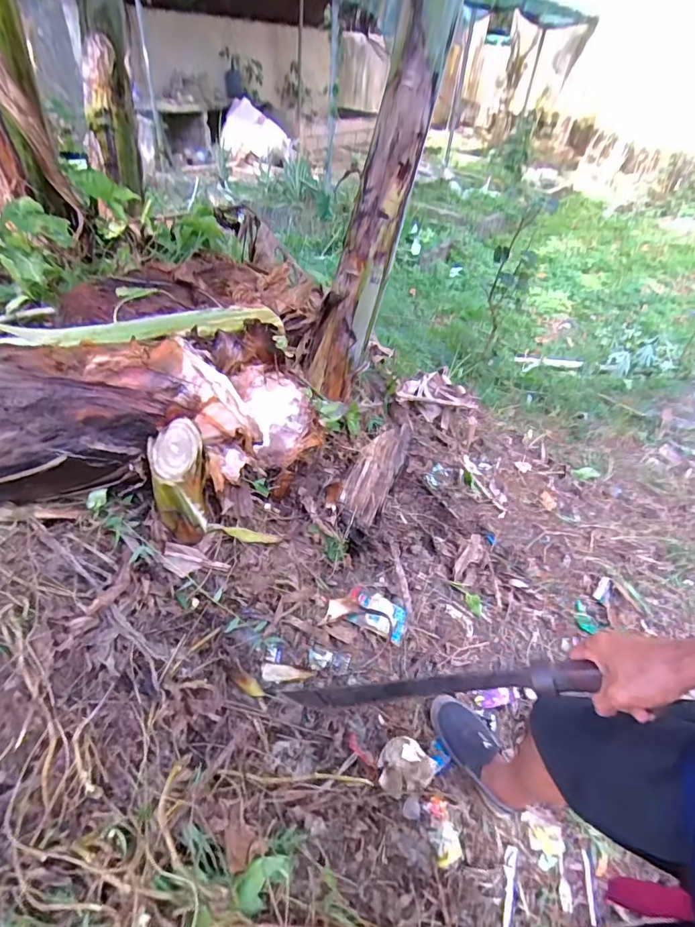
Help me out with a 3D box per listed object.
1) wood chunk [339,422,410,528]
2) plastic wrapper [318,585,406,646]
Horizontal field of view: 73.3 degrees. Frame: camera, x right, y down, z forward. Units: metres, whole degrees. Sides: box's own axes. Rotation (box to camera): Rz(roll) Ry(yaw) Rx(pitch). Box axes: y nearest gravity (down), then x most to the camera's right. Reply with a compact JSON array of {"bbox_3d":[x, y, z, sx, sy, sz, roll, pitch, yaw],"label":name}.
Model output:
[{"bbox_3d":[0.091,0.013,1.450,0.122,0.081,0.505,17,44,12],"label":"wood chunk"},{"bbox_3d":[0.052,0.370,1.175,0.214,0.034,0.119,17,41,-13],"label":"plastic wrapper"}]

